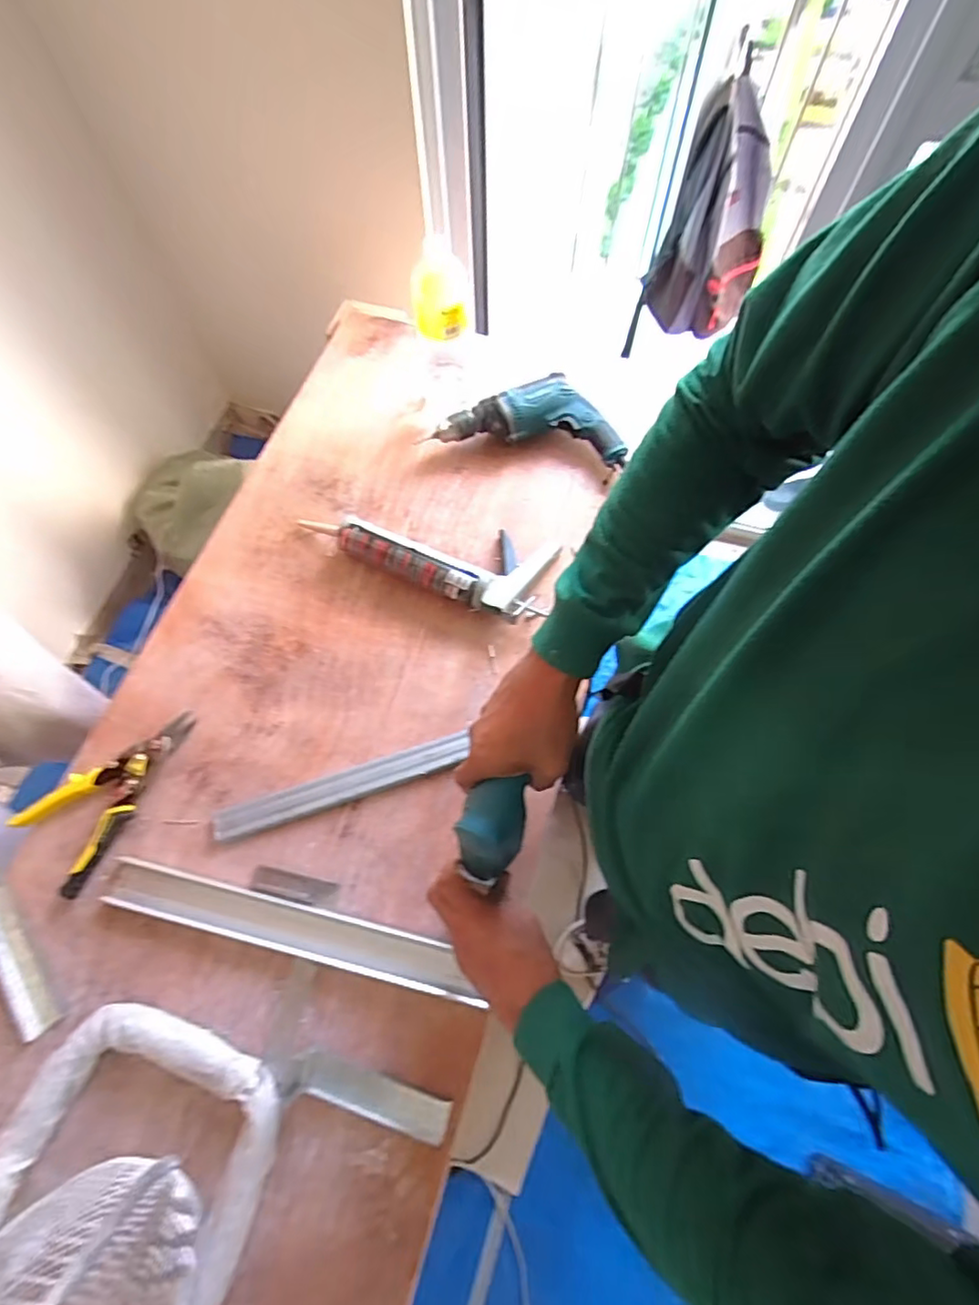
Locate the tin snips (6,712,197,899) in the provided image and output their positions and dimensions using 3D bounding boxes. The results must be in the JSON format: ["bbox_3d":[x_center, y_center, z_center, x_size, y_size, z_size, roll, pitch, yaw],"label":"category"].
[{"bbox_3d":[-0.456,0.172,0.732,0.124,0.028,0.225,42,73,15],"label":"tin snips"}]

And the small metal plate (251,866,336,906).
[{"bbox_3d":[-0.237,0.282,0.711,0.101,0.007,0.028,12,67,4],"label":"small metal plate"}]

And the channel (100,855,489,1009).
[{"bbox_3d":[-0.229,0.315,0.676,0.430,0.019,0.052,13,67,5],"label":"channel"}]

